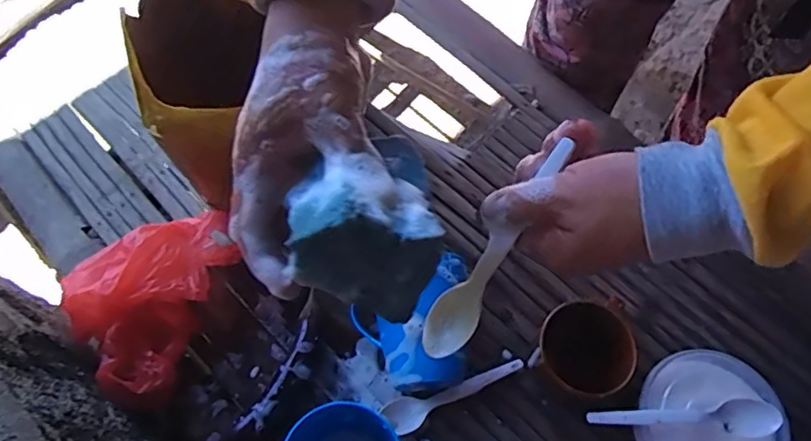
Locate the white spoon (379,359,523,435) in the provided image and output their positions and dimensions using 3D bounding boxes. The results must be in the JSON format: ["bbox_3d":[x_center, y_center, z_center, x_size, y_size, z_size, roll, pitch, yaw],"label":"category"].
[{"bbox_3d":[0.047,0.162,0.537,0.136,0.012,0.030,-18,68,-6],"label":"white spoon"}]

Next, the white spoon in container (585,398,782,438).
[{"bbox_3d":[0.226,0.163,0.475,0.151,0.009,0.028,-2,67,0],"label":"white spoon in container"}]

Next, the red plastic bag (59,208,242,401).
[{"bbox_3d":[-0.234,0.065,0.544,0.103,0.087,0.167,19,69,9],"label":"red plastic bag"}]

